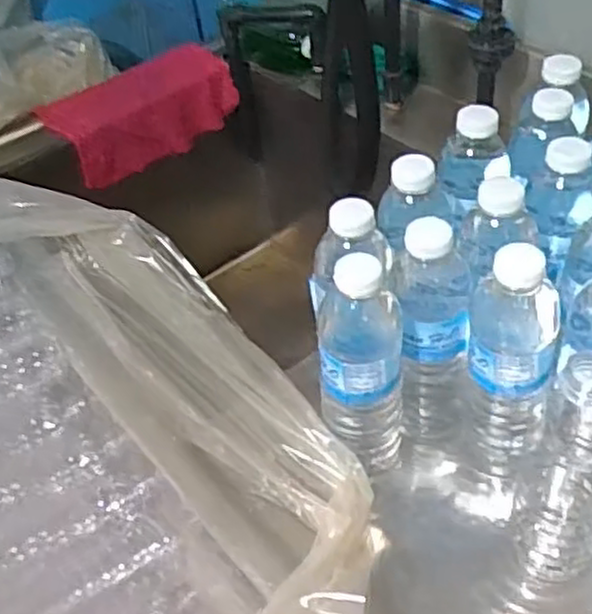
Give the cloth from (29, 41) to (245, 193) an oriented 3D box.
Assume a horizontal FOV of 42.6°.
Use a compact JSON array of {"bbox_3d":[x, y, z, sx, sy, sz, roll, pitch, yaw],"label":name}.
[{"bbox_3d":[-0.205,-0.277,1.084,0.269,0.127,0.043,-34,24,-26],"label":"cloth"}]

